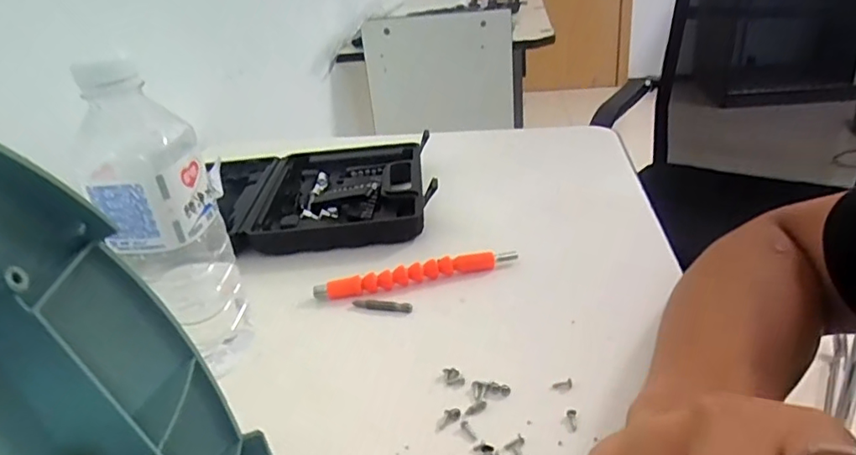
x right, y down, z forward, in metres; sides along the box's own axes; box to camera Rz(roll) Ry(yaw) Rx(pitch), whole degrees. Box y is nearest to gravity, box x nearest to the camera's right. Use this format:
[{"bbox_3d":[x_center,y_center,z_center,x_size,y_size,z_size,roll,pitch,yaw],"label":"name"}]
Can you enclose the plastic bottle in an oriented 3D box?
[{"bbox_3d":[-0.168,-0.002,0.361,0.070,0.203,0.073,-21,31,-28],"label":"plastic bottle"}]

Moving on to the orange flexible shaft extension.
[{"bbox_3d":[-0.009,0.038,0.466,0.168,0.018,0.016,-8,28,-7],"label":"orange flexible shaft extension"}]

